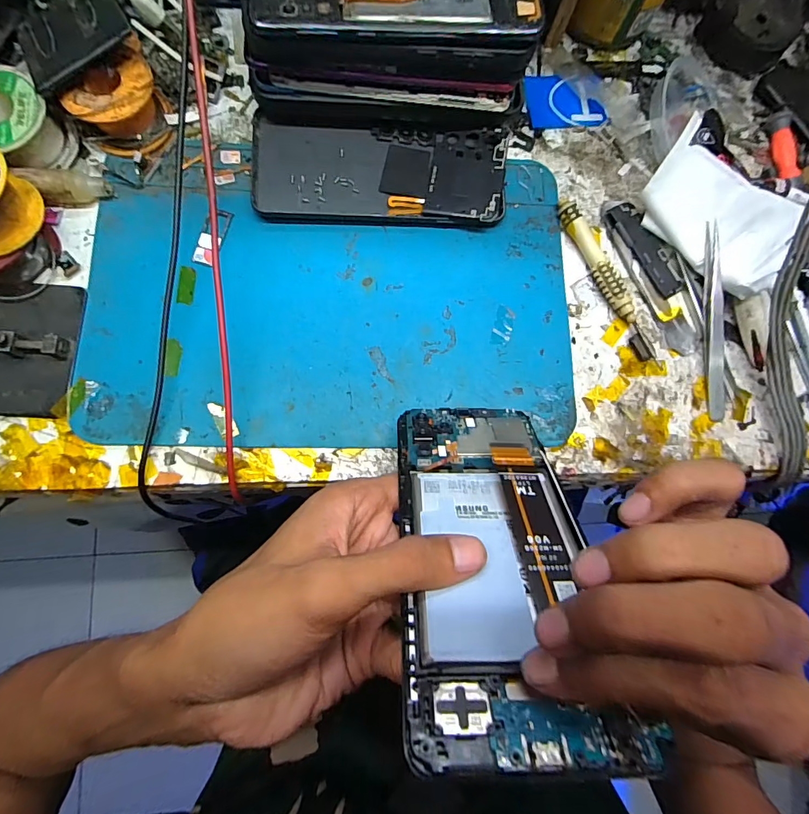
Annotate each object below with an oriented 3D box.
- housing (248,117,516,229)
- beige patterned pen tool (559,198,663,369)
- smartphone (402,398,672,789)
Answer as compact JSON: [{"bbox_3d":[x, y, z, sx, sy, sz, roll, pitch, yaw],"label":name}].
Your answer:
[{"bbox_3d":[-0.015,-0.153,0.277,0.161,0.015,0.068,0,81,-5],"label":"housing"},{"bbox_3d":[0.138,-0.084,0.281,0.016,0.013,0.124,-28,85,-8],"label":"beige patterned pen tool"},{"bbox_3d":[0.034,0.044,0.169,0.069,0.157,0.010,0,125,-1],"label":"smartphone"}]

